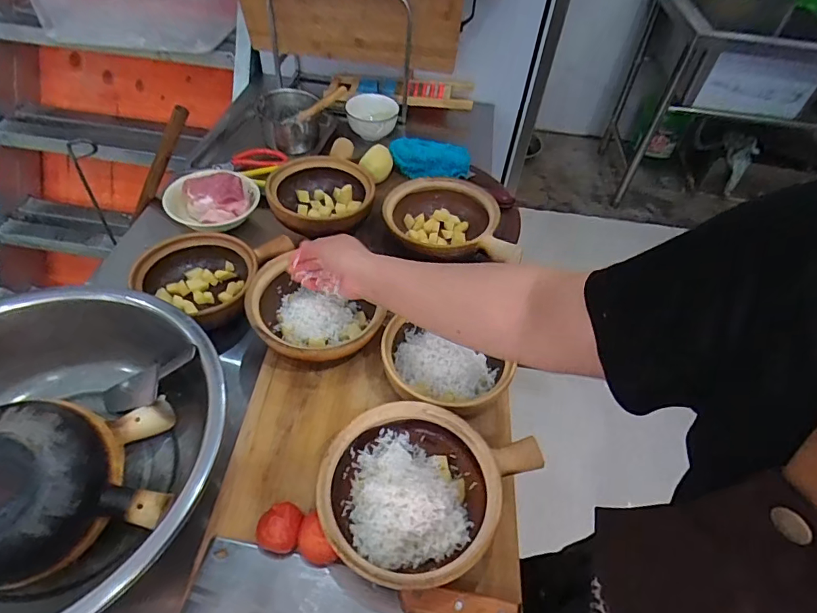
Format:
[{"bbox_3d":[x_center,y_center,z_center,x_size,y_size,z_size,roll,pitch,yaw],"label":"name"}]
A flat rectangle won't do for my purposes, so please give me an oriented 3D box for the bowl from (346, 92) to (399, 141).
[{"bbox_3d":[-0.081,-0.405,1.027,0.113,0.062,0.112,2,49,-3],"label":"bowl"}]

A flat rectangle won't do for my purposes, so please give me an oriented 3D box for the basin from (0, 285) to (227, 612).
[{"bbox_3d":[-0.368,0.154,0.483,0.333,0.123,0.352,2,49,-3],"label":"basin"}]

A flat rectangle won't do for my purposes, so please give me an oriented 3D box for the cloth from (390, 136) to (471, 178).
[{"bbox_3d":[0.039,-0.277,0.885,0.144,0.038,0.078,1,49,-4],"label":"cloth"}]

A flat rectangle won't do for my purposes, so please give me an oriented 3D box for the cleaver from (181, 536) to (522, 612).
[{"bbox_3d":[-0.054,0.283,0.429,0.296,0.024,0.089,11,49,5],"label":"cleaver"}]

